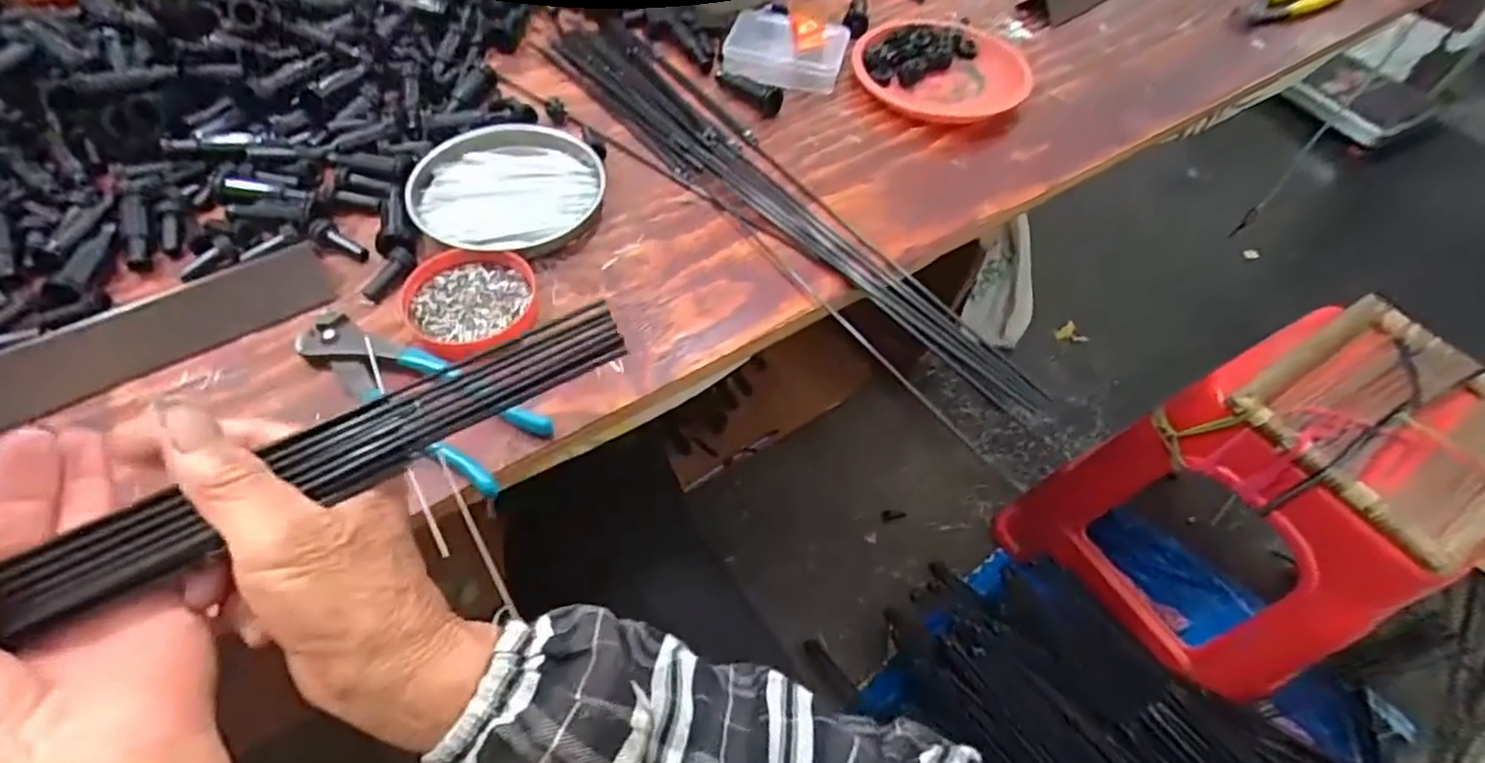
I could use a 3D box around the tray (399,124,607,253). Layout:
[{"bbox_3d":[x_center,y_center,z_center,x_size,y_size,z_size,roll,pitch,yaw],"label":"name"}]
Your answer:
[{"bbox_3d":[-0.169,-0.143,0.488,0.131,0.012,0.121,2,56,-3],"label":"tray"}]

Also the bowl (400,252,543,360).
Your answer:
[{"bbox_3d":[-0.172,-0.054,0.427,0.078,0.013,0.072,2,56,-3],"label":"bowl"}]

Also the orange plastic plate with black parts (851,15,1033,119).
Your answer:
[{"bbox_3d":[0.175,-0.289,0.610,0.148,0.020,0.150,2,56,-3],"label":"orange plastic plate with black parts"}]

